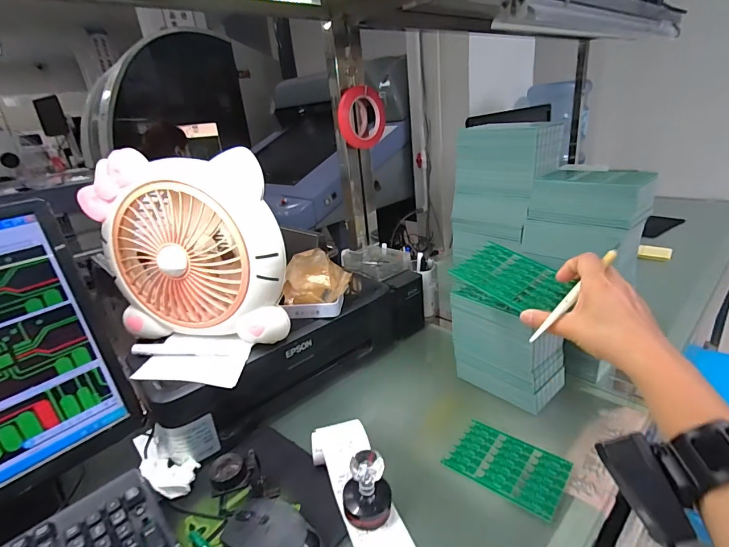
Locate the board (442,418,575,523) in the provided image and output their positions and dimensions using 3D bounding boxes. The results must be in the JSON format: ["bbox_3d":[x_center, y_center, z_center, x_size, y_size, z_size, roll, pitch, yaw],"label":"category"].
[{"bbox_3d":[0.172,0.230,0.478,0.126,0.004,0.089,13,29,38],"label":"board"}]

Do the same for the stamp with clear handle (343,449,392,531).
[{"bbox_3d":[0.001,0.227,0.423,0.050,0.077,0.045,-8,23,-6],"label":"stamp with clear handle"}]

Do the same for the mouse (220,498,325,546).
[{"bbox_3d":[-0.095,0.269,0.402,0.109,0.038,0.055,10,28,34],"label":"mouse"}]

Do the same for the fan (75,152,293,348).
[{"bbox_3d":[-0.234,-0.026,0.528,0.254,0.236,0.083,4,24,22],"label":"fan"}]

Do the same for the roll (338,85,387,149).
[{"bbox_3d":[-0.004,-0.308,0.788,0.116,0.113,0.016,26,0,-41],"label":"roll"}]

